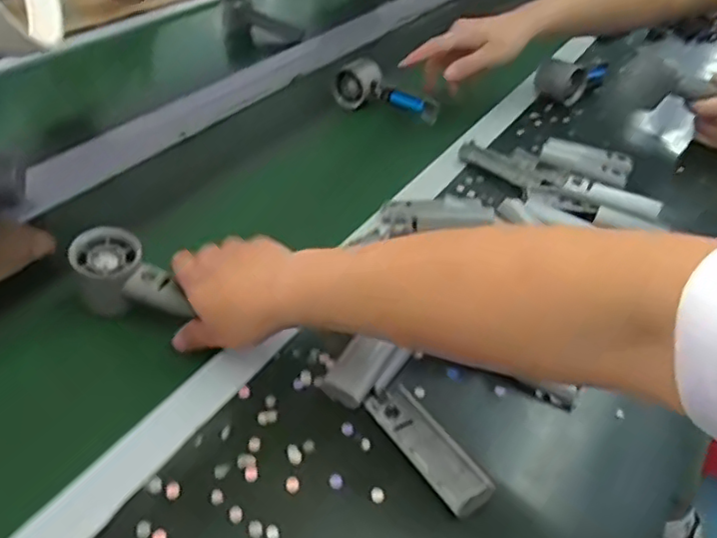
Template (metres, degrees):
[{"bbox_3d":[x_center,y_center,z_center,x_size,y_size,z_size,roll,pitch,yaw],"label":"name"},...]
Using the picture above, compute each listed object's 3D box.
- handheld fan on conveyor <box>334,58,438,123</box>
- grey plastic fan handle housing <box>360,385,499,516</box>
[{"bbox_3d":[0.044,-0.251,0.895,0.171,0.053,0.050,25,43,27],"label":"handheld fan on conveyor"},{"bbox_3d":[0.045,0.120,0.432,0.033,0.012,0.112,-21,43,-27],"label":"grey plastic fan handle housing"}]

